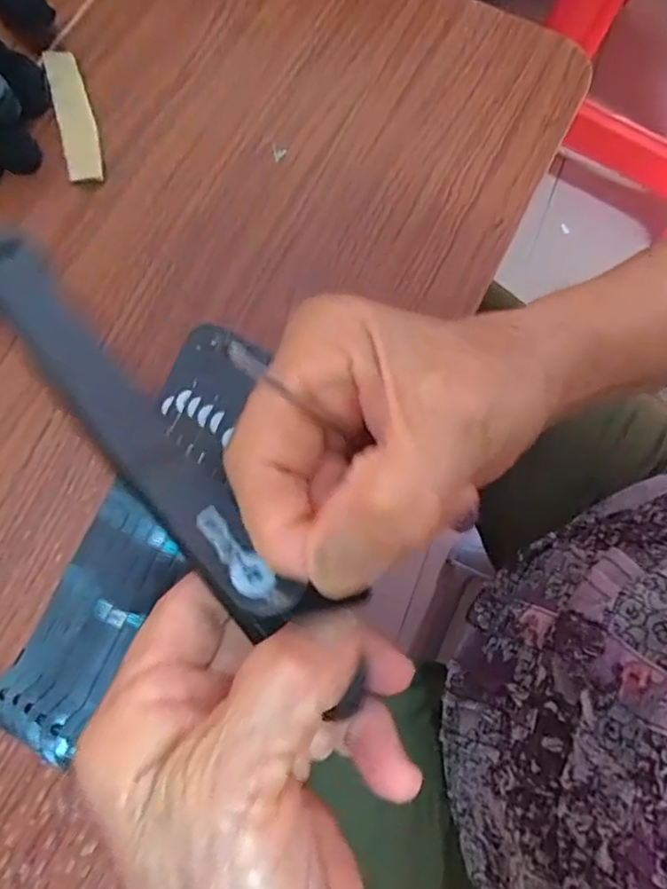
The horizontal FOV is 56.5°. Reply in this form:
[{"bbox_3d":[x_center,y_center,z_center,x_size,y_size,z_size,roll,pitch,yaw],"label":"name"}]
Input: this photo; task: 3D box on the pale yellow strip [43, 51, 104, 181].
[{"bbox_3d":[-0.143,-0.181,0.340,0.019,0.004,0.085,-16,79,-5],"label":"pale yellow strip"}]

